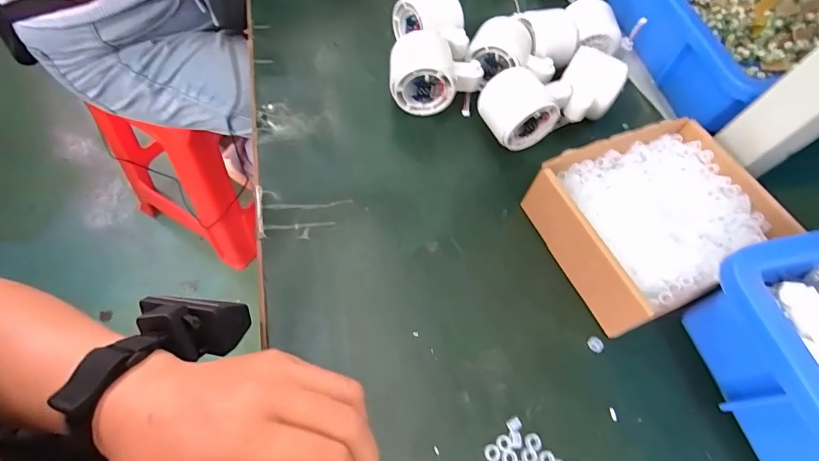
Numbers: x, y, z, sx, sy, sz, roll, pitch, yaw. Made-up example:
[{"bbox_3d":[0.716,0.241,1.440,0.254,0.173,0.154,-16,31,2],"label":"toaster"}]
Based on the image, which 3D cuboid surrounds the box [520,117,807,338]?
[{"bbox_3d":[0.200,-0.012,0.335,0.189,0.050,0.136,-18,65,-17],"label":"box"}]

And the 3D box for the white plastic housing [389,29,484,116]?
[{"bbox_3d":[0.023,-0.149,0.386,0.086,0.054,0.052,-1,61,-10],"label":"white plastic housing"}]

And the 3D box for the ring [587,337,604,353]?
[{"bbox_3d":[0.137,0.083,0.300,0.011,0.004,0.011,3,61,-6],"label":"ring"}]

